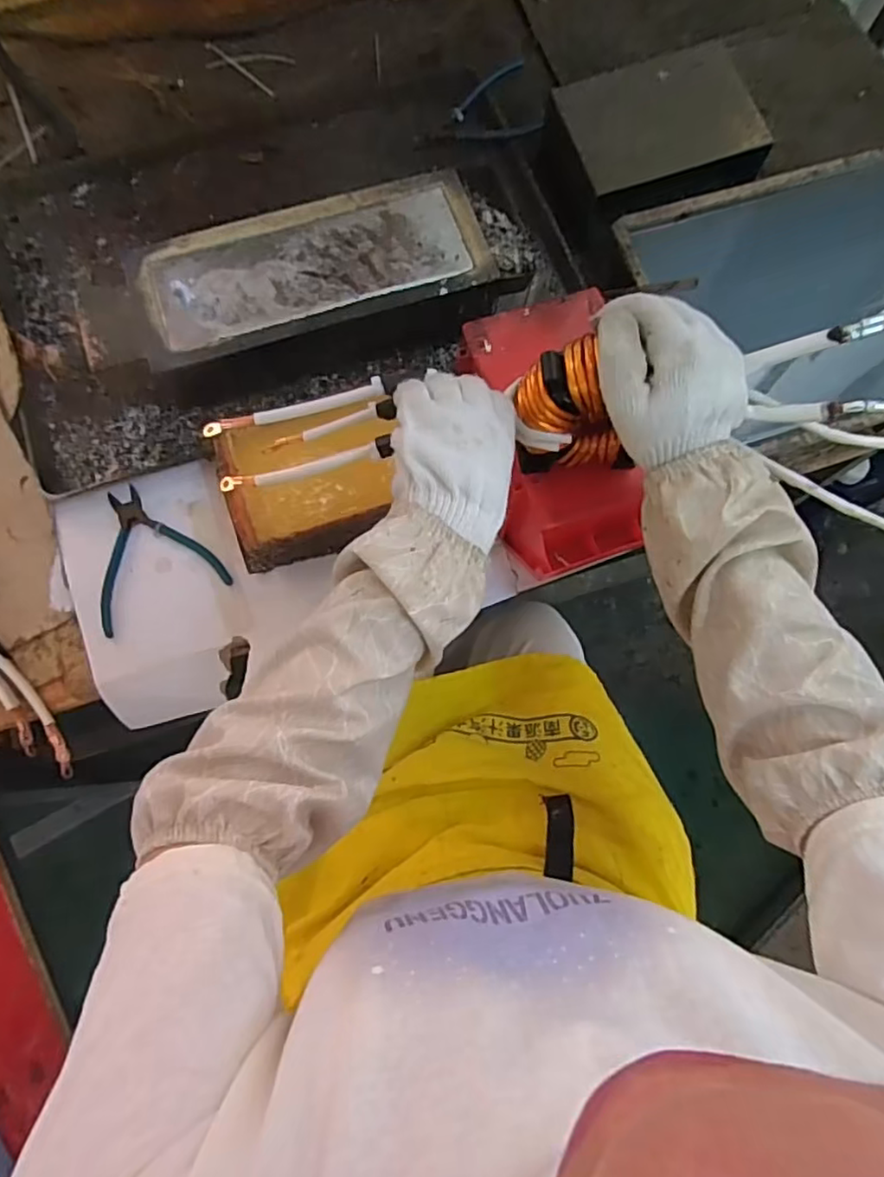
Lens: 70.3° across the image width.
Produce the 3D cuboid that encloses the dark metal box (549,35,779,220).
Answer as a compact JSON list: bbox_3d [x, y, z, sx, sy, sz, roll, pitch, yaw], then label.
[{"bbox_3d":[0.238,-0.498,0.684,0.199,0.043,0.172,-20,76,-6],"label":"dark metal box"}]

